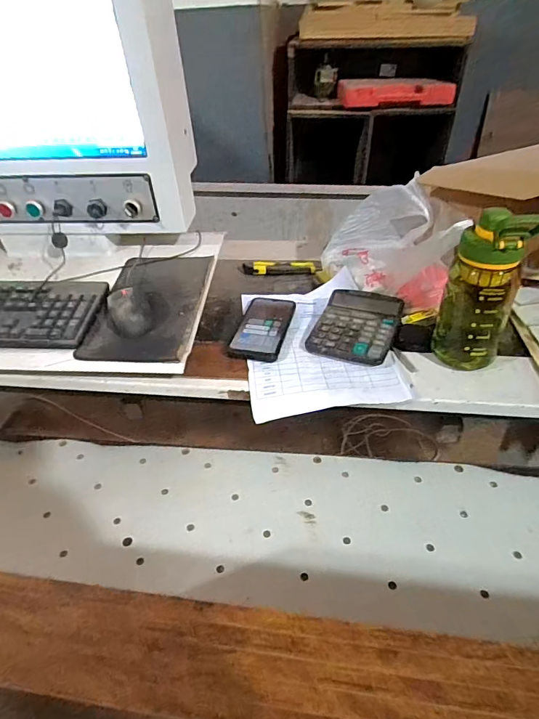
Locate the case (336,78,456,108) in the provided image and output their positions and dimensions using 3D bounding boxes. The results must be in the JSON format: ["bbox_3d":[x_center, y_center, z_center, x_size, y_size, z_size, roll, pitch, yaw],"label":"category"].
[{"bbox_3d":[0.410,-0.884,1.447,0.376,0.064,0.135,7,38,12],"label":"case"}]

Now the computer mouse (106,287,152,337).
[{"bbox_3d":[-0.205,-0.072,0.636,0.055,0.033,0.085,-19,40,-19],"label":"computer mouse"}]

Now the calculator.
[{"bbox_3d":[0.131,-0.054,0.662,0.118,0.024,0.144,13,40,19],"label":"calculator"}]

